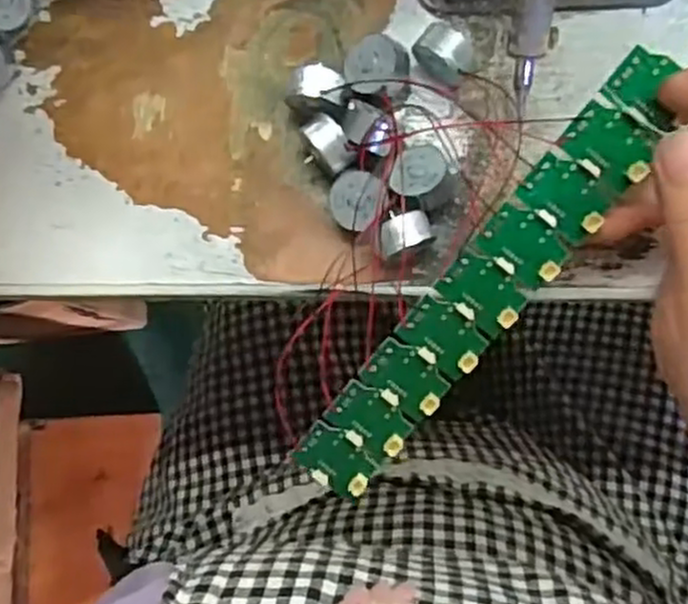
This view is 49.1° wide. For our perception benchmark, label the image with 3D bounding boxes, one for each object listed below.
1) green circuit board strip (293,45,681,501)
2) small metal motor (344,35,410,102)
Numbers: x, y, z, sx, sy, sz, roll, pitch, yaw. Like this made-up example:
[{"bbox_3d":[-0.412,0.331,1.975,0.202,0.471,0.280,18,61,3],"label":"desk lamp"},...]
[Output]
[{"bbox_3d":[0.051,-0.002,0.276,0.030,0.006,0.192,40,104,6],"label":"green circuit board strip"},{"bbox_3d":[0.014,-0.094,0.305,0.025,0.018,0.026,0,85,4],"label":"small metal motor"}]

